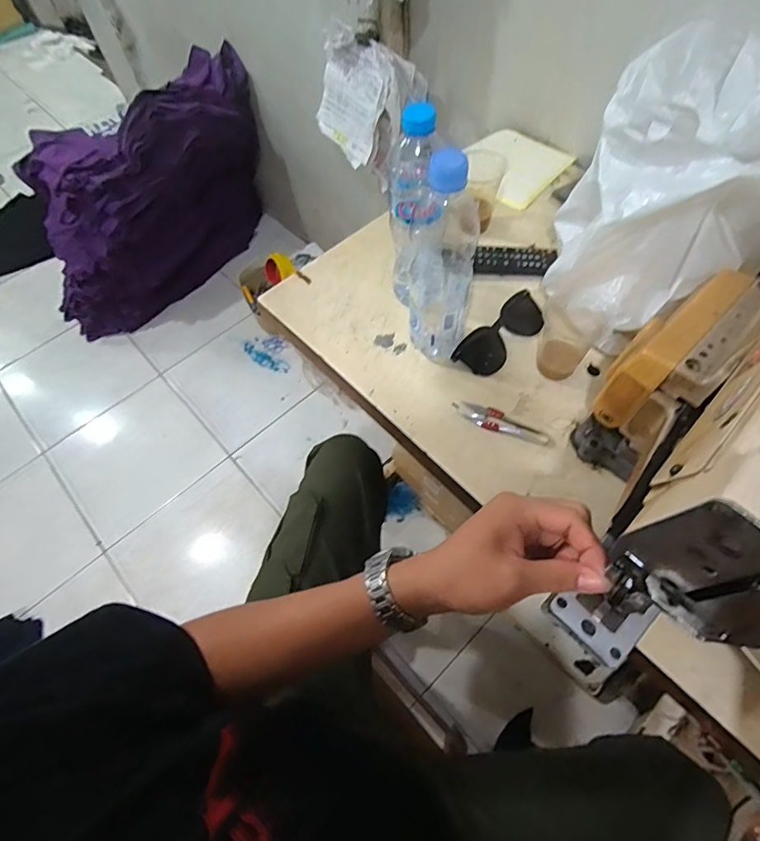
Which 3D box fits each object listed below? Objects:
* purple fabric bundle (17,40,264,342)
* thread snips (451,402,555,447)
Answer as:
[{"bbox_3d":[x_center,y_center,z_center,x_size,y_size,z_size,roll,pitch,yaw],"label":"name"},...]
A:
[{"bbox_3d":[-0.694,-0.678,1.450,0.269,0.516,0.826,35,68,20],"label":"purple fabric bundle"},{"bbox_3d":[0.140,0.004,0.531,0.117,0.004,0.027,22,65,14],"label":"thread snips"}]

